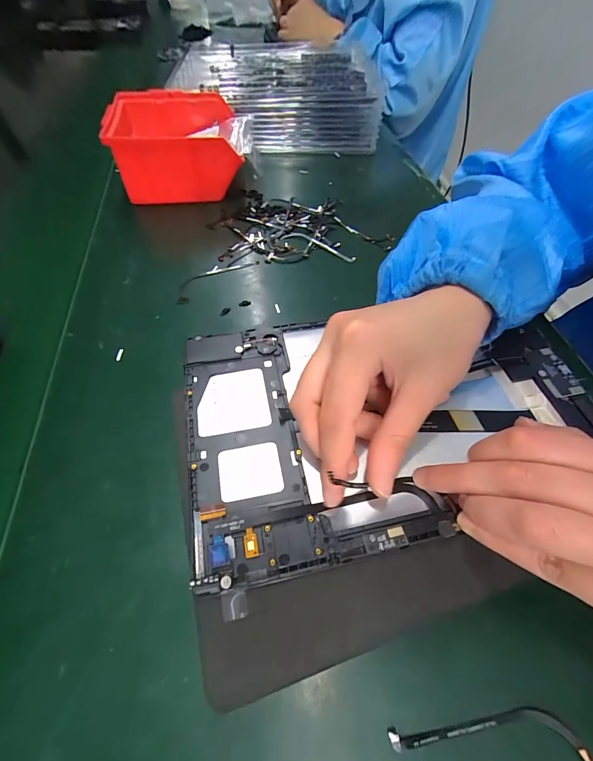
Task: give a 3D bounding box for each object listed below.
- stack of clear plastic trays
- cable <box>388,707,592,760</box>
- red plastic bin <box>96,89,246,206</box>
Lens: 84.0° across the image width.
[{"bbox_3d":[-0.030,-0.424,0.483,0.265,0.076,0.212,-4,56,-5],"label":"stack of clear plastic trays"},{"bbox_3d":[0.085,0.150,0.138,0.088,0.009,0.025,12,56,5],"label":"cable"},{"bbox_3d":[-0.134,-0.267,0.382,0.136,0.072,0.125,-7,56,-7],"label":"red plastic bin"}]

